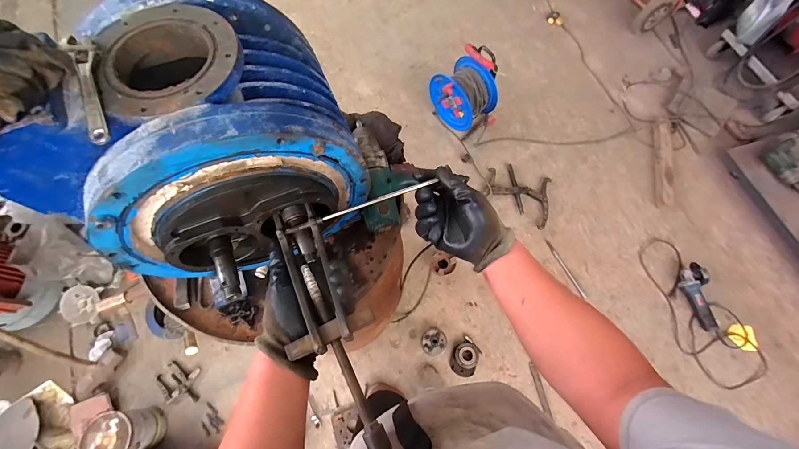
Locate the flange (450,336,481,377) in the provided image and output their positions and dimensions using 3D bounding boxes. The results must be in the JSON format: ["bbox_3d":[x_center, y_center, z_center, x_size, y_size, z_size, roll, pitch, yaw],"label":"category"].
[{"bbox_3d":[0.282,0.565,1.449,0.109,0.032,0.148,25,71,10],"label":"flange"}]

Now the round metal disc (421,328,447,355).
[{"bbox_3d":[0.145,0.503,1.452,0.105,0.049,0.100,0,68,1],"label":"round metal disc"}]

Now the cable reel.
[{"bbox_3d":[0.339,-0.686,1.730,0.210,0.362,0.300,-34,71,-12],"label":"cable reel"}]

